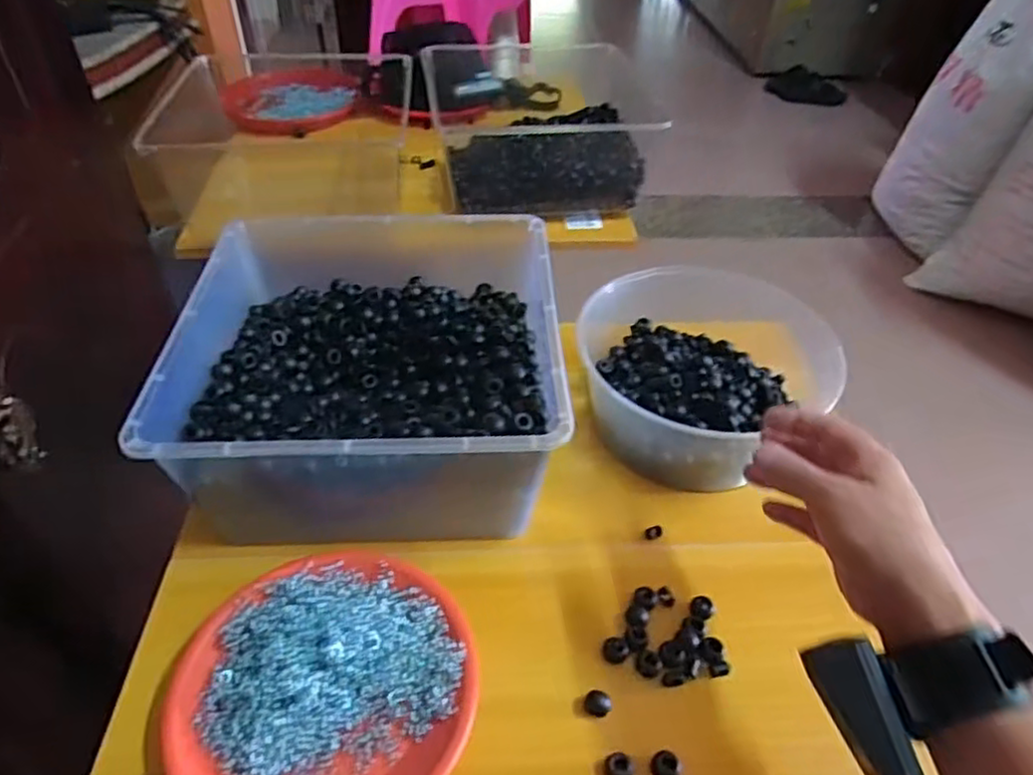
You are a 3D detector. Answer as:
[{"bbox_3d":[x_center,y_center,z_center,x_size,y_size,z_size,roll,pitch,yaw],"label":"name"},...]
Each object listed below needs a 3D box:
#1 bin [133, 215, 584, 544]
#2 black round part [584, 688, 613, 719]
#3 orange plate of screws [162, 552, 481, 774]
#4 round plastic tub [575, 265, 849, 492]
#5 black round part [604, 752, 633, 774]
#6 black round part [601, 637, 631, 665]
[{"bbox_3d":[-0.121,-0.023,0.607,0.302,0.121,0.308,0,44,-3],"label":"bin"},{"bbox_3d":[0.056,0.217,0.472,0.019,0.010,0.015,18,46,15],"label":"black round part"},{"bbox_3d":[-0.129,0.196,0.472,0.199,0.042,0.172,1,44,-2],"label":"orange plate of screws"},{"bbox_3d":[0.165,-0.018,0.640,0.211,0.092,0.194,1,44,-1],"label":"round plastic tub"},{"bbox_3d":[0.066,0.246,0.443,0.017,0.008,0.017,1,44,-1],"label":"black round part"},{"bbox_3d":[0.073,0.192,0.502,0.020,0.007,0.019,1,44,-1],"label":"black round part"}]

